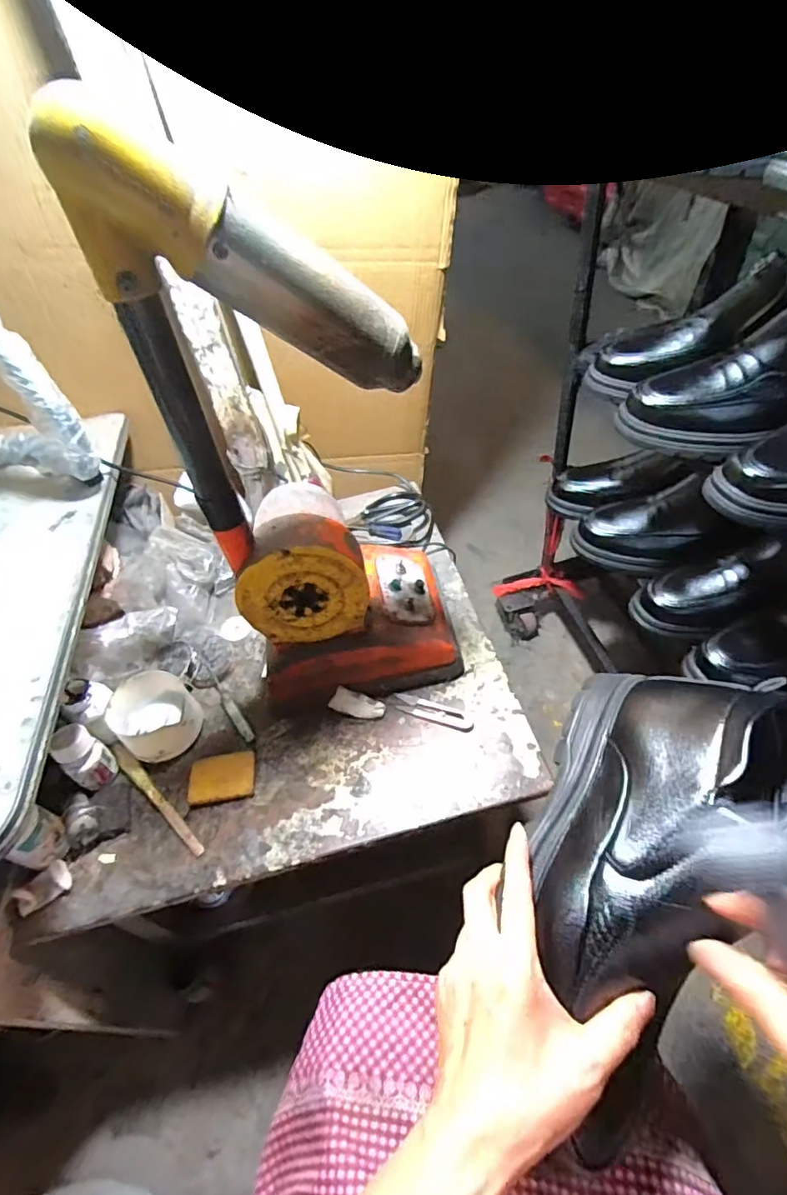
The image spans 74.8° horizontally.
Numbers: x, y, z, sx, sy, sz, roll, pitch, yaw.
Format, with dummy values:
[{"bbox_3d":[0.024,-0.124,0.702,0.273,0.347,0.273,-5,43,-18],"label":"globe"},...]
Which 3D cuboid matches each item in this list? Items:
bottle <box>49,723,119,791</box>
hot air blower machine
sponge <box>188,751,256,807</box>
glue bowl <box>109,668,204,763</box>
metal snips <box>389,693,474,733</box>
[{"bbox_3d":[-0.341,0.175,0.566,0.042,0.074,0.042,31,60,28],"label":"bottle"},{"bbox_3d":[-0.063,-0.105,0.488,0.228,0.507,0.173,-12,50,-3],"label":"hot air blower machine"},{"bbox_3d":[-0.191,0.200,0.572,0.070,0.014,0.055,-11,50,-3],"label":"sponge"},{"bbox_3d":[-0.279,0.139,0.604,0.087,0.058,0.092,-37,56,-23],"label":"glue bowl"},{"bbox_3d":[0.045,0.132,0.602,0.098,0.005,0.025,15,53,19],"label":"metal snips"}]

